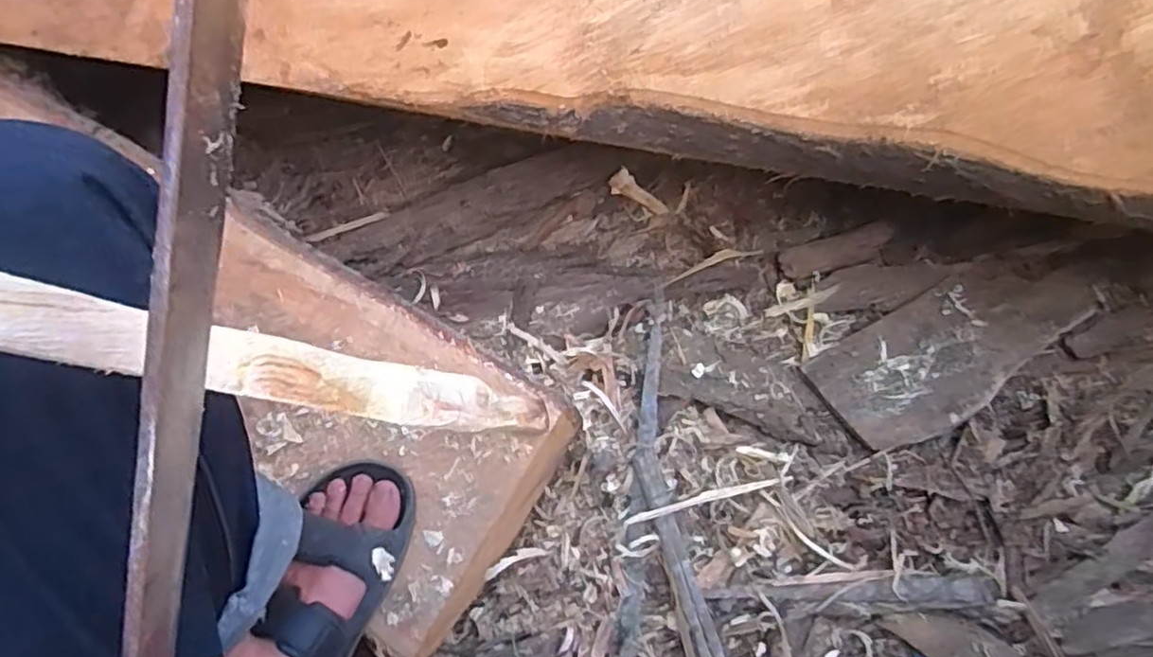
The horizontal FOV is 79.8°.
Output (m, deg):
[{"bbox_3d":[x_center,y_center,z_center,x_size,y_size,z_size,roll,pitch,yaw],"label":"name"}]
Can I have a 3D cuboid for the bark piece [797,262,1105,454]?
[{"bbox_3d":[0.454,0.017,0.817,0.353,0.029,0.142,-27,64,-12],"label":"bark piece"}]

